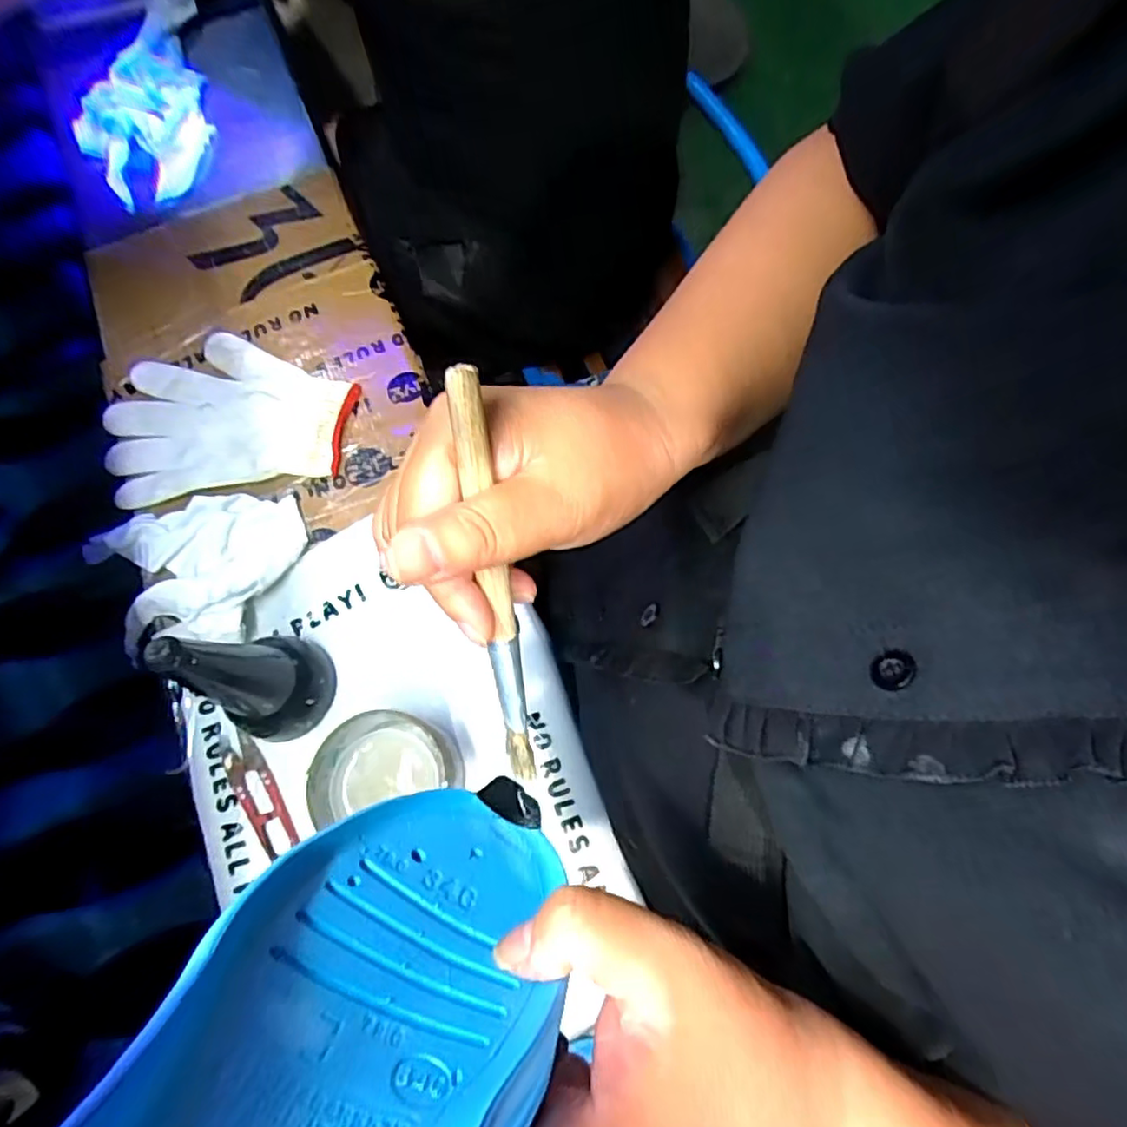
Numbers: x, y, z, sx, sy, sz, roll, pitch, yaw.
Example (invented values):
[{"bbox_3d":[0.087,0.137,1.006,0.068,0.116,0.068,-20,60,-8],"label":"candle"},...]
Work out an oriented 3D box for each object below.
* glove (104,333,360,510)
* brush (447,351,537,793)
[{"bbox_3d":[-0.267,-0.119,0.508,0.192,0.013,0.132,-9,71,-1],"label":"glove"},{"bbox_3d":[-0.023,0.012,0.216,0.010,0.005,0.151,-6,115,0],"label":"brush"}]

